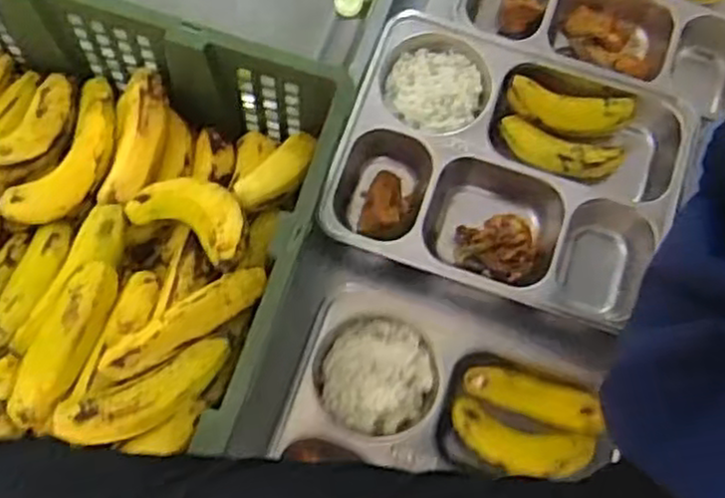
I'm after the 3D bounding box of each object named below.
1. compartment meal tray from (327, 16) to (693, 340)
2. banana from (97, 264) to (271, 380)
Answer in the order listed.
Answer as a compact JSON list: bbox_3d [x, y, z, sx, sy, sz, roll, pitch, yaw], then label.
[{"bbox_3d":[0.120,-0.067,0.647,0.273,0.056,0.217,19,77,7],"label":"compartment meal tray"},{"bbox_3d":[-0.108,0.046,0.455,0.109,0.031,0.024,-34,77,-7],"label":"banana"}]

